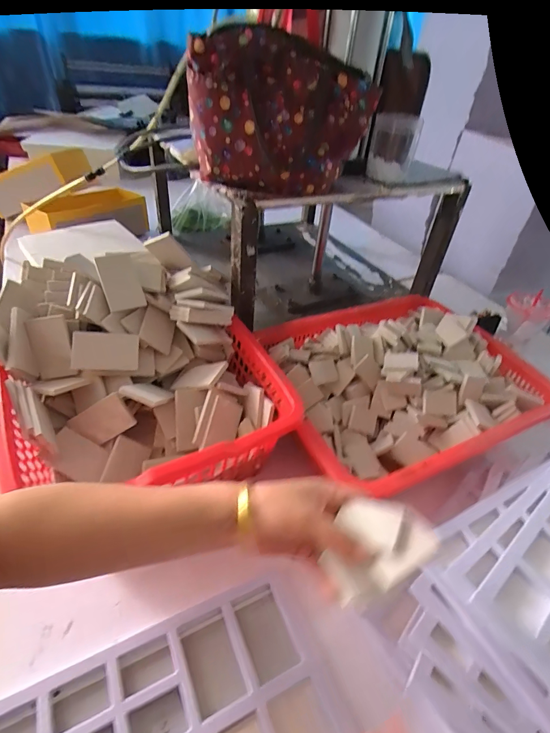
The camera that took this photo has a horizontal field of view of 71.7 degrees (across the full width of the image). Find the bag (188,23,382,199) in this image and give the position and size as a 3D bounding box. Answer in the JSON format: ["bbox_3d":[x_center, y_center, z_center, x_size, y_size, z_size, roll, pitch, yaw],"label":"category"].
[{"bbox_3d":[0.014,-0.360,0.559,0.259,0.193,0.074,-4,42,-11],"label":"bag"}]

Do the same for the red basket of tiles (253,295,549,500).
[{"bbox_3d":[0.208,0.031,0.671,0.440,0.129,0.362,-14,45,-22],"label":"red basket of tiles"}]

